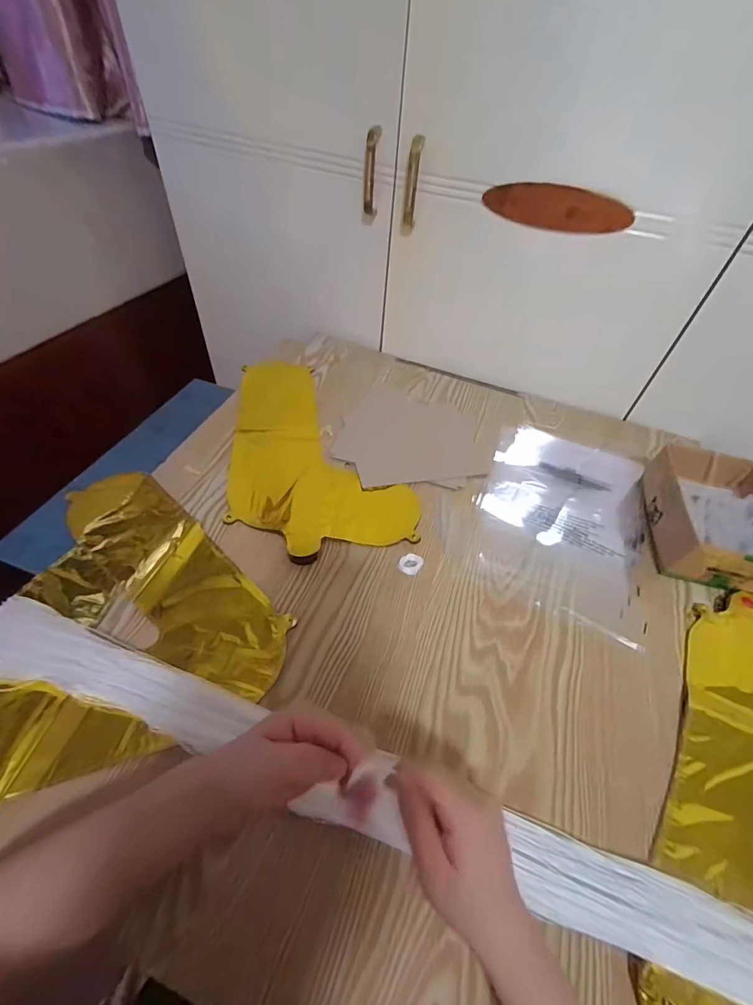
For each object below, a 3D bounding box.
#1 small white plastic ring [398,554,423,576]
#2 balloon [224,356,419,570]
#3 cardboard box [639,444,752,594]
[{"bbox_3d":[0.040,0.072,0.483,0.025,0.009,0.024,24,52,14],"label":"small white plastic ring"},{"bbox_3d":[-0.099,-0.094,0.605,0.231,0.011,0.403,-8,51,-12],"label":"balloon"},{"bbox_3d":[0.432,0.021,0.523,0.132,0.067,0.179,13,50,4],"label":"cardboard box"}]

